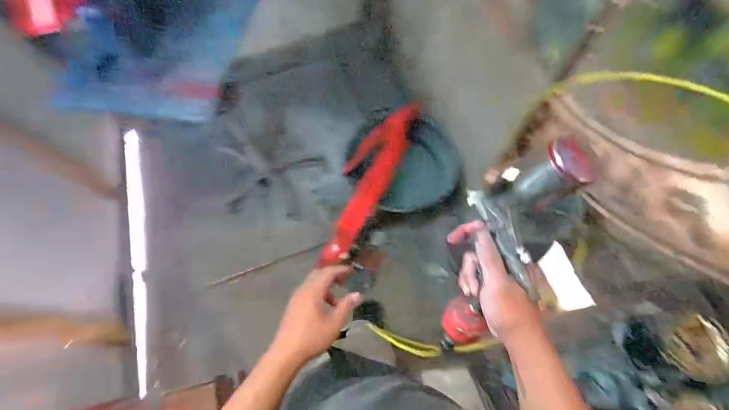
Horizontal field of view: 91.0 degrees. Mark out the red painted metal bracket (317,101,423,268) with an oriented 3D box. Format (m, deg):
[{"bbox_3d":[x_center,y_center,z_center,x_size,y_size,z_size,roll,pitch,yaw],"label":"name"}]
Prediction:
[{"bbox_3d":[0.001,-0.090,1.567,0.193,0.097,0.764,28,98,12],"label":"red painted metal bracket"}]

